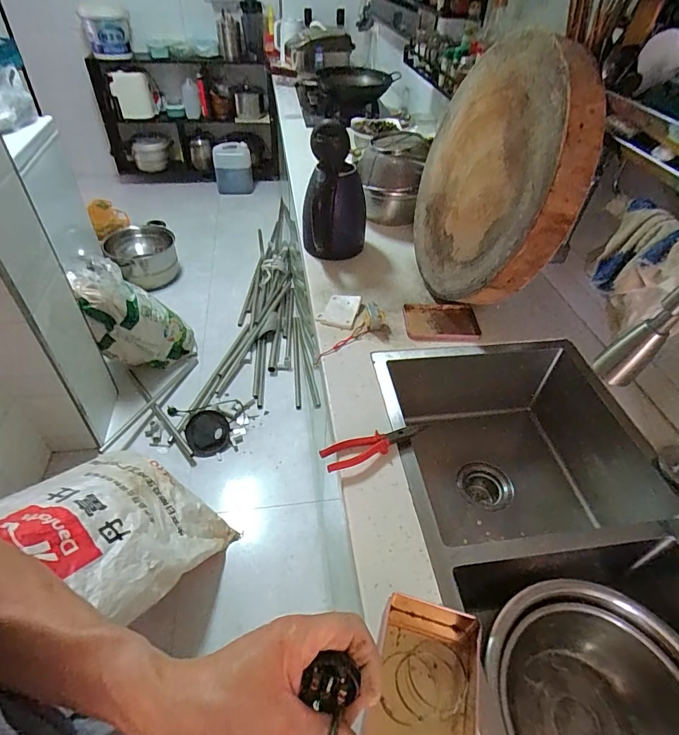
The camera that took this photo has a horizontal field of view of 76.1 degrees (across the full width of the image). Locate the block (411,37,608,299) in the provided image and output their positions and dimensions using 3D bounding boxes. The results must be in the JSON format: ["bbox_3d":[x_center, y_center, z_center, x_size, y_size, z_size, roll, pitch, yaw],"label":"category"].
[{"bbox_3d":[0.292,-0.370,0.881,0.069,0.466,0.496,5,18,-18],"label":"block"}]

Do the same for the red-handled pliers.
[{"bbox_3d":[0.062,0.125,0.689,0.182,0.023,0.051,-13,47,-16],"label":"red-handled pliers"}]

